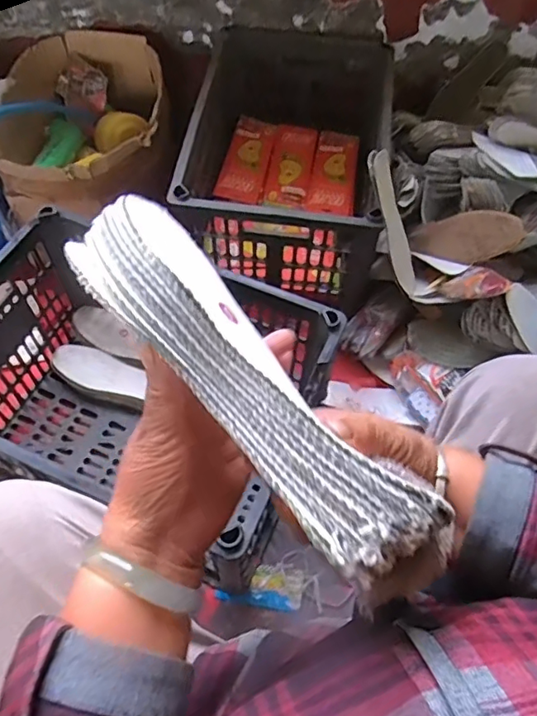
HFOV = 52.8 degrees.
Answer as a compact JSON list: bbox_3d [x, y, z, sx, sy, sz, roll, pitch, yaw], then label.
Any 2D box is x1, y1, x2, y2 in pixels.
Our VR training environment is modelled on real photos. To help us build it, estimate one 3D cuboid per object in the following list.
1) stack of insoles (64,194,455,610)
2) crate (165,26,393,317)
[{"bbox_3d":[-0.009,0.010,0.272,0.067,0.052,0.242,-36,73,-20],"label":"stack of insoles"},{"bbox_3d":[0.040,-0.389,1.062,0.342,0.234,0.534,7,60,2],"label":"crate"}]

